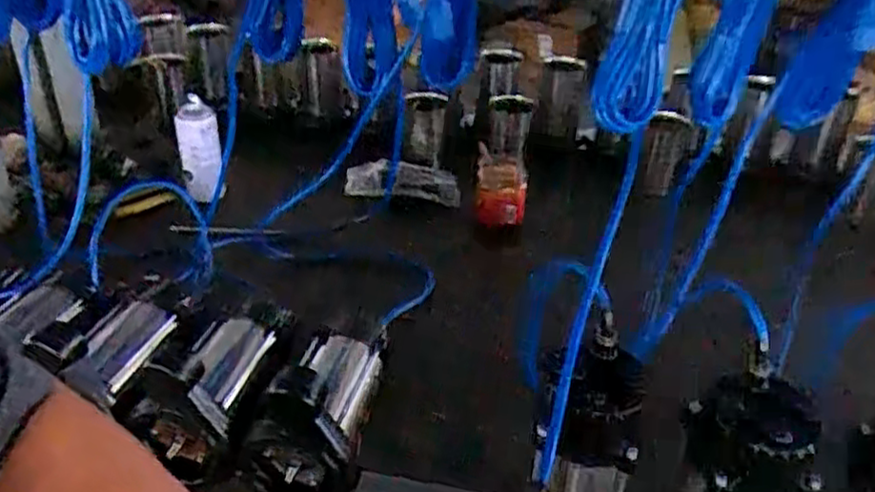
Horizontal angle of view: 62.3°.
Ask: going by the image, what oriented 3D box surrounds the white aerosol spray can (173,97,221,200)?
[{"bbox_3d":[-0.407,-0.165,1.244,0.069,0.178,0.057,-9,-2,-17],"label":"white aerosol spray can"}]

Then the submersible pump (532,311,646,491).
[{"bbox_3d":[0.129,0.203,0.667,0.087,0.243,0.093,7,34,7],"label":"submersible pump"}]

